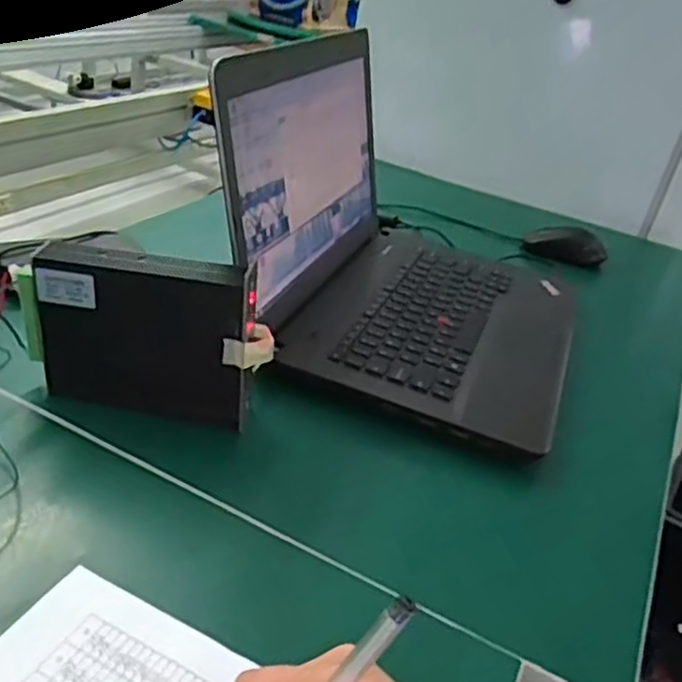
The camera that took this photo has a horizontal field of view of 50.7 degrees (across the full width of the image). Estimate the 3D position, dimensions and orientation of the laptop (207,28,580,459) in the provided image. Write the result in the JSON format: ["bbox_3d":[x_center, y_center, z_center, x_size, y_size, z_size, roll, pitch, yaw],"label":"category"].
[{"bbox_3d":[0.089,-0.115,0.650,0.298,0.209,0.344,18,33,12],"label":"laptop"}]

